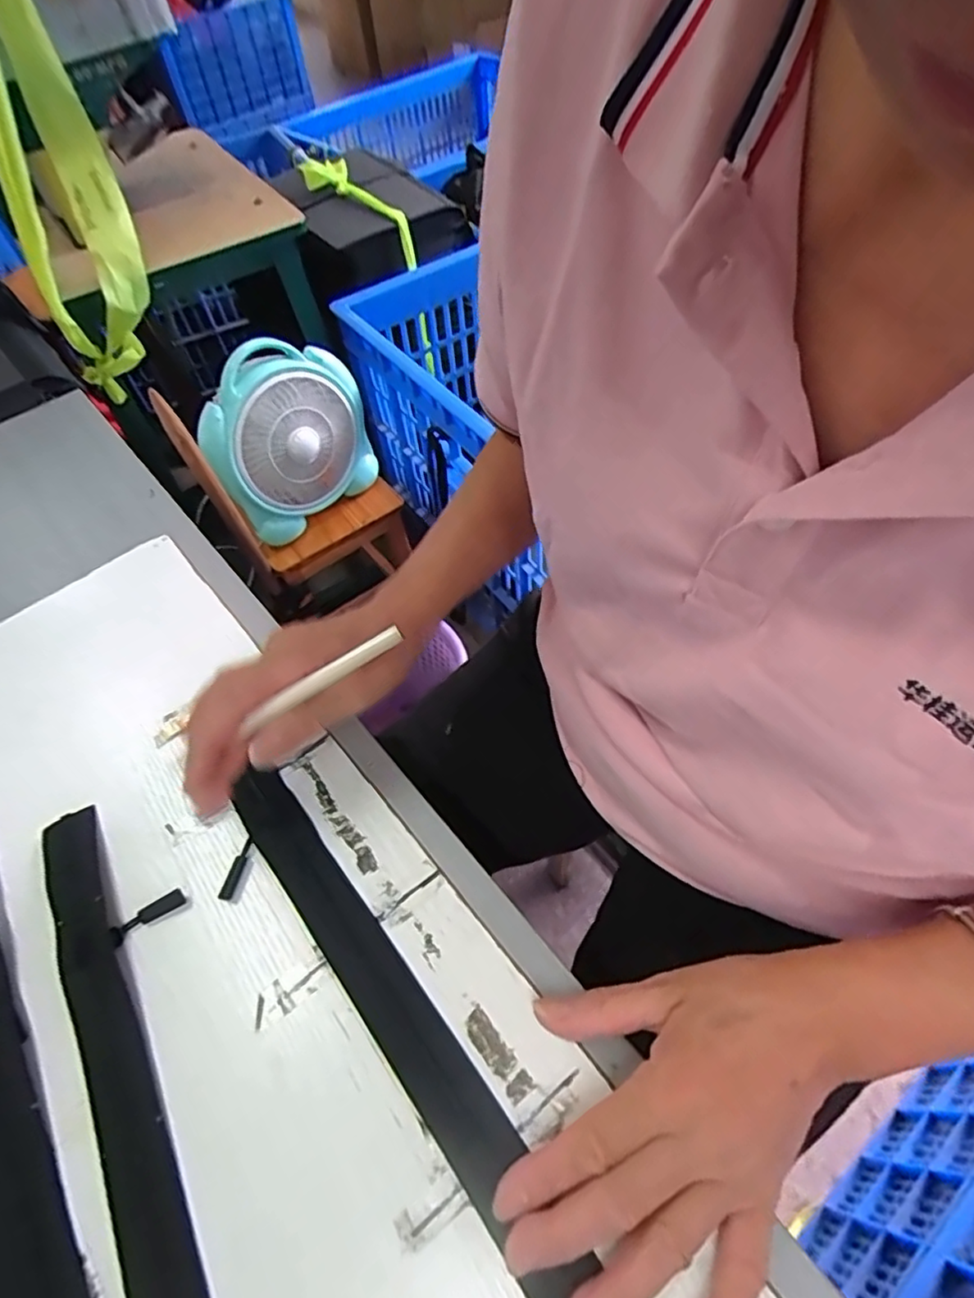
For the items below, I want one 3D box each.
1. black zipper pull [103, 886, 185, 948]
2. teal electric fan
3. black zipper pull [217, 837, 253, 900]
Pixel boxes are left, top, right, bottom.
[{"bbox_3d":[-0.186,0.146,0.345,0.041,0.004,0.010,-32,59,-16],"label":"black zipper pull"},{"bbox_3d":[-0.273,-0.297,0.892,0.090,0.223,0.235,29,63,22],"label":"teal electric fan"},{"bbox_3d":[-0.142,0.124,0.357,0.008,0.004,0.035,10,57,11],"label":"black zipper pull"}]

